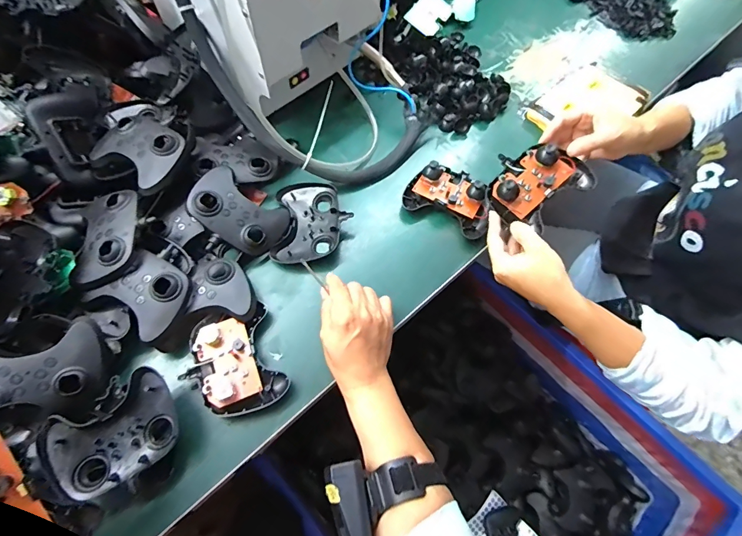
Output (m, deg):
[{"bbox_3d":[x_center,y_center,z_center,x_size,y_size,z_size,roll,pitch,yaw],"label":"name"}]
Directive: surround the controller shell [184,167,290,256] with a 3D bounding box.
[{"bbox_3d":[-0.164,-0.070,0.482,0.118,0.019,0.083,35,61,-18],"label":"controller shell"}]

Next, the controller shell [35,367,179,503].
[{"bbox_3d":[-0.254,0.171,0.381,0.128,0.041,0.093,-29,69,-15],"label":"controller shell"}]

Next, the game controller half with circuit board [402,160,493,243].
[{"bbox_3d":[0.113,-0.102,0.530,0.120,0.042,0.092,27,66,11],"label":"game controller half with circuit board"}]

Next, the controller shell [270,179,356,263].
[{"bbox_3d":[-0.080,-0.062,0.512,0.097,0.023,0.127,0,64,-2],"label":"controller shell"}]

